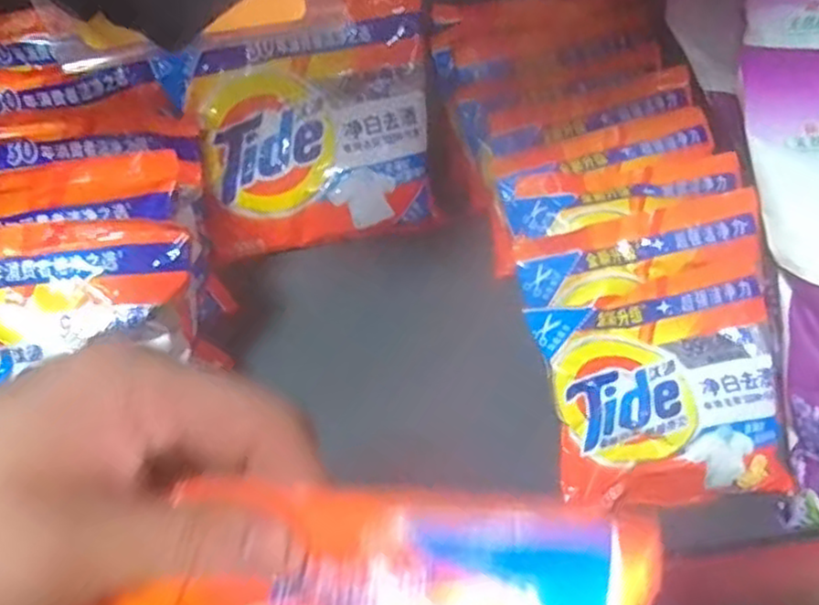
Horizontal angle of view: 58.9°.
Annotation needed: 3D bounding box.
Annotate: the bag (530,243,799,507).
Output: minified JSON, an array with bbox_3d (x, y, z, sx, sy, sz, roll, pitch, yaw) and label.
[{"bbox_3d":[0.166,0.052,0.458,0.161,0.040,0.144,-10,71,-7],"label":"bag"}]

